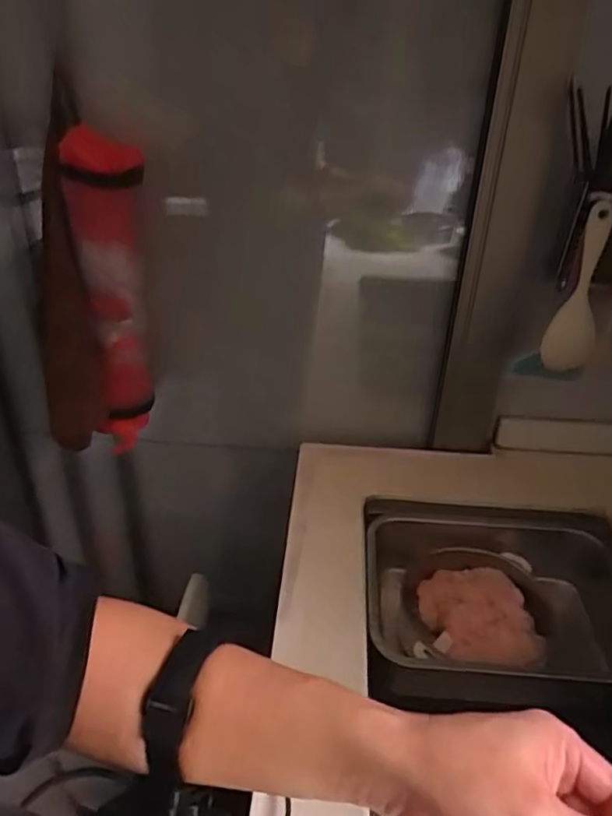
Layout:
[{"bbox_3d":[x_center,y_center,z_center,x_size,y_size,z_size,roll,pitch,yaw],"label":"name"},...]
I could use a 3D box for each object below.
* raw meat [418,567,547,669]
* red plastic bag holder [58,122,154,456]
[{"bbox_3d":[0.243,0.288,0.840,0.161,0.042,0.133,5,32,5],"label":"raw meat"},{"bbox_3d":[-0.254,-0.129,0.812,0.089,0.432,0.090,-7,33,-14],"label":"red plastic bag holder"}]

